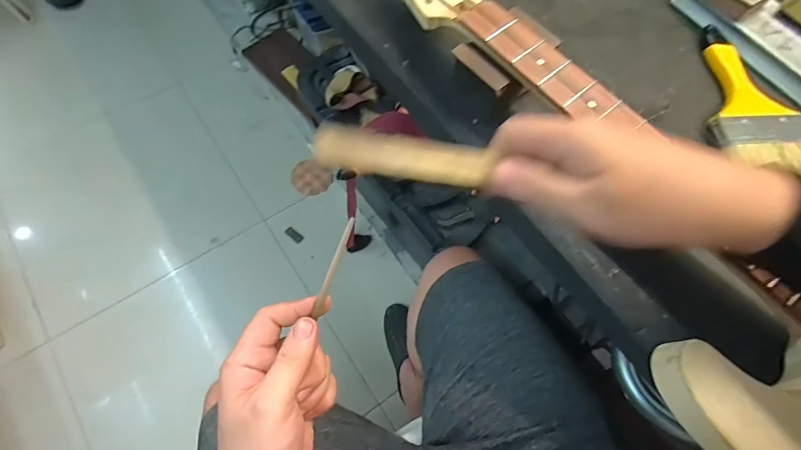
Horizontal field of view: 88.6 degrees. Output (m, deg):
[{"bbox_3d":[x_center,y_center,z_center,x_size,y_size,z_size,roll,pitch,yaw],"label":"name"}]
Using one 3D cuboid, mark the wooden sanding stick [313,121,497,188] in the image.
[{"bbox_3d":[0.003,-0.047,0.277,0.116,0.011,0.030,8,66,-10],"label":"wooden sanding stick"}]

